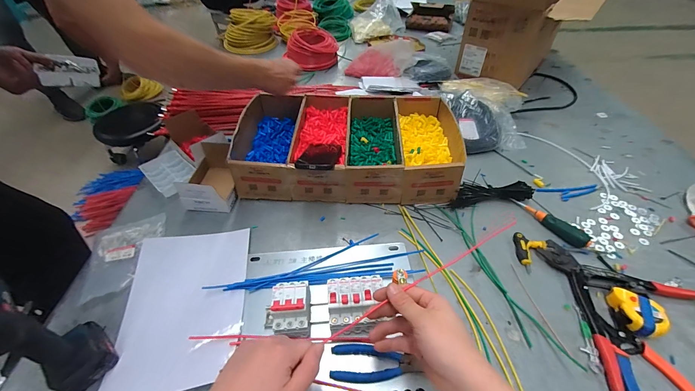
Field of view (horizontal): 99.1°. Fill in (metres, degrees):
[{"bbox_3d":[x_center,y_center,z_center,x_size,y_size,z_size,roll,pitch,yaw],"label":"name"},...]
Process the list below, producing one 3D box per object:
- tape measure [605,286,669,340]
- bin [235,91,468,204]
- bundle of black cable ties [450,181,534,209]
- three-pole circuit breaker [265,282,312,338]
[{"bbox_3d":[0.487,0.195,0.497,0.057,0.034,0.080,1,47,1],"label":"tape measure"},{"bbox_3d":[-0.008,-0.127,0.743,0.521,0.121,0.313,3,47,3],"label":"bin"},{"bbox_3d":[0.330,-0.006,0.693,0.199,0.034,0.053,-5,46,-5],"label":"bundle of black cable ties"},{"bbox_3d":[-0.088,0.178,0.470,0.057,0.076,0.082,0,47,0],"label":"three-pole circuit breaker"}]

